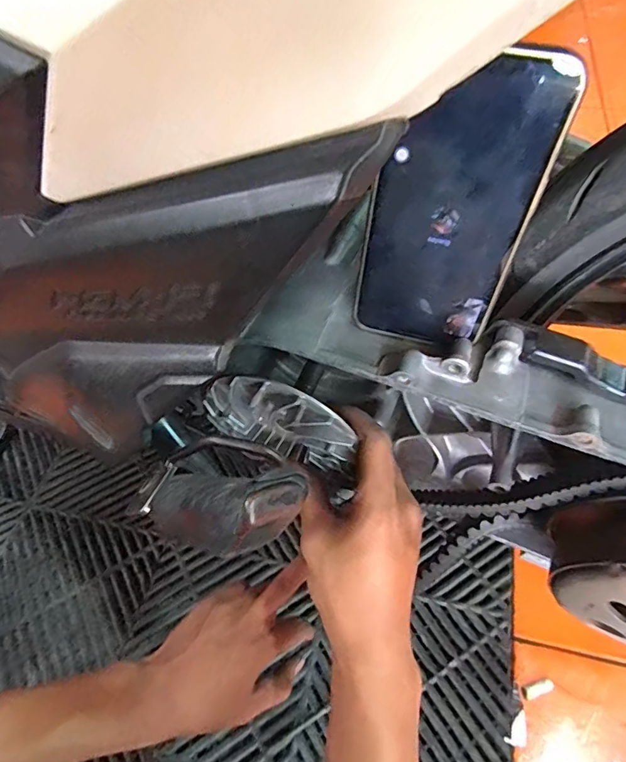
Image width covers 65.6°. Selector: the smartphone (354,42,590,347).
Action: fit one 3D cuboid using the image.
[{"bbox_3d":[0.063,-0.073,0.234,0.071,0.146,0.004,13,49,8],"label":"smartphone"}]

